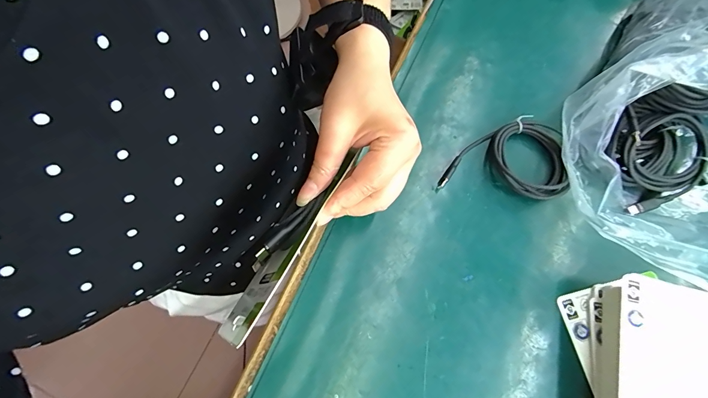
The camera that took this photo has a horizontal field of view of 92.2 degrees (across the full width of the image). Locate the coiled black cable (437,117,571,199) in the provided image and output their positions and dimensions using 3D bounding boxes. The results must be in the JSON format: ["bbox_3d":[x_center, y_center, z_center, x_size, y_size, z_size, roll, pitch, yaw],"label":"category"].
[{"bbox_3d":[0.149,-0.045,0.336,0.113,0.027,0.083,11,75,4],"label":"coiled black cable"}]

